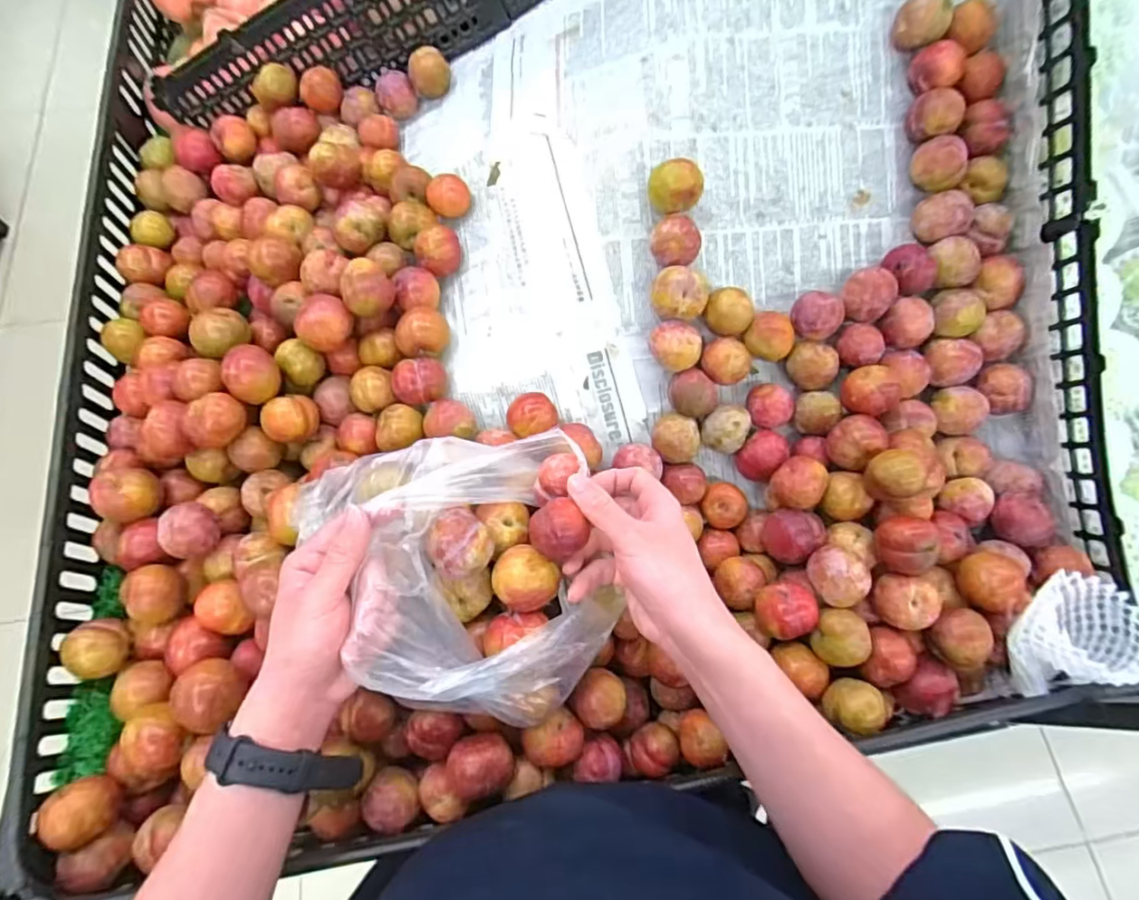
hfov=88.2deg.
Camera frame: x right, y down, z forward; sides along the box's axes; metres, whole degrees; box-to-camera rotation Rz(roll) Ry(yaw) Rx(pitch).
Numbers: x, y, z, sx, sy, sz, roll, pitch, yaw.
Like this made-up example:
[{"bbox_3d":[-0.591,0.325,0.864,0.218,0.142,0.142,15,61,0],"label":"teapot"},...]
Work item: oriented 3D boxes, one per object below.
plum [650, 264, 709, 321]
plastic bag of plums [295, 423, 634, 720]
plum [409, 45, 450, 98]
[{"bbox_3d":[0.092,-0.129,0.509,0.046,0.047,0.037,11,69,2],"label":"plum"},{"bbox_3d":[-0.078,0.085,0.405,0.205,0.085,0.187,-5,69,-4],"label":"plastic bag of plums"},{"bbox_3d":[-0.148,-0.396,0.623,0.042,0.041,0.037,-12,70,-7],"label":"plum"}]

